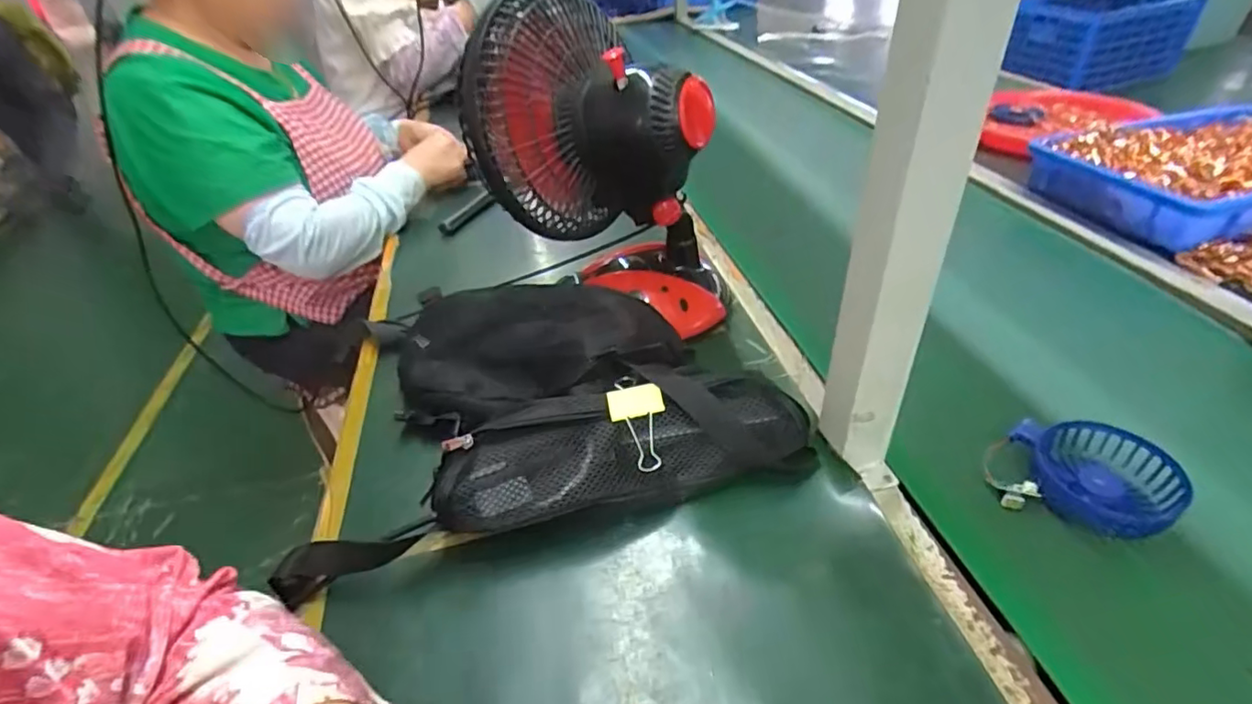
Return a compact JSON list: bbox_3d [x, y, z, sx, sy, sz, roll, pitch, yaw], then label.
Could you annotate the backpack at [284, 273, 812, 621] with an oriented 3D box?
[{"bbox_3d":[-0.078,0.019,0.522,0.378,0.078,0.296,-12,39,-8],"label":"backpack"}]

